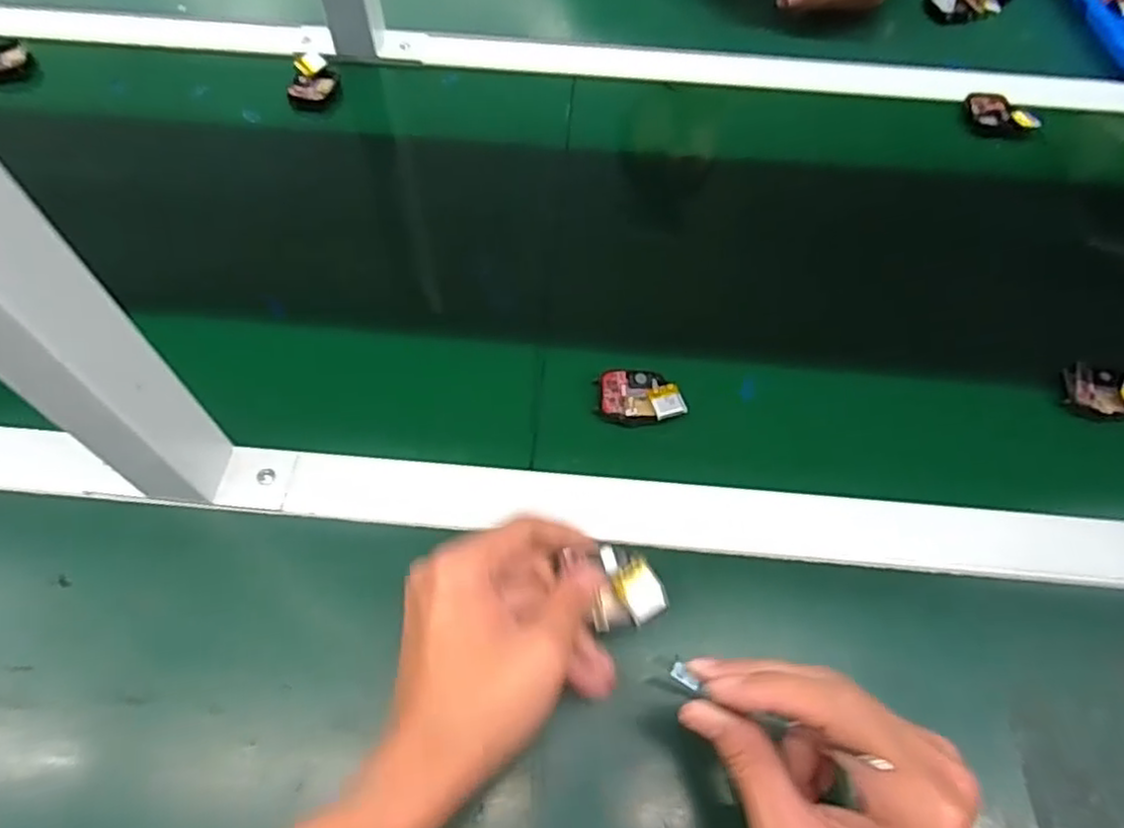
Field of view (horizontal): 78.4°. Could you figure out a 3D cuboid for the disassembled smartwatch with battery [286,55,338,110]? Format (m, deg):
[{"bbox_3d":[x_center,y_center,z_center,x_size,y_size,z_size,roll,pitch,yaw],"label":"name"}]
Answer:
[{"bbox_3d":[-0.217,-0.290,0.601,0.037,0.023,0.045,6,58,1],"label":"disassembled smartwatch with battery"}]

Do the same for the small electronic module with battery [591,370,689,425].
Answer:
[{"bbox_3d":[0.050,-0.012,0.443,0.052,0.010,0.039,-6,58,-6],"label":"small electronic module with battery"}]

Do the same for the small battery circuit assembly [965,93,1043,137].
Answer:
[{"bbox_3d":[0.382,-0.261,0.602,0.059,0.021,0.036,23,60,12],"label":"small battery circuit assembly"}]

